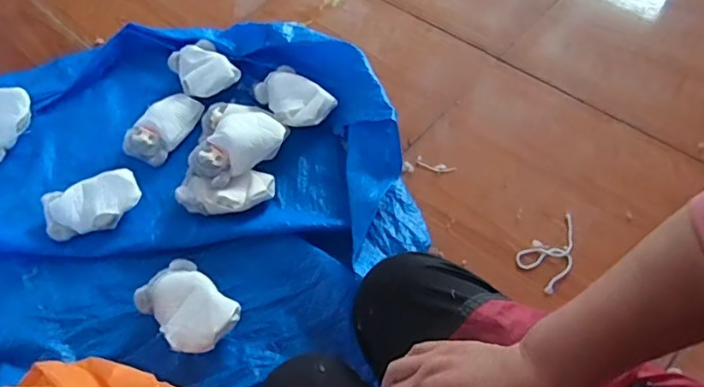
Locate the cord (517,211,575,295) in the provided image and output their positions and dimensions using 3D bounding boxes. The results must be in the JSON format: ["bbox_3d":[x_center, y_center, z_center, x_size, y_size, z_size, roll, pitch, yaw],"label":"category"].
[{"bbox_3d":[0.377,0.108,0.958,0.143,0.008,0.088,-35,65,-15],"label":"cord"}]

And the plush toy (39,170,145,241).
[{"bbox_3d":[-0.515,0.023,1.048,0.183,0.055,0.112,-23,60,-9],"label":"plush toy"}]

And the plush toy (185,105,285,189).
[{"bbox_3d":[-0.251,-0.107,1.091,0.160,0.077,0.206,36,68,25],"label":"plush toy"}]

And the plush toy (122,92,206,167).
[{"bbox_3d":[-0.411,-0.146,1.154,0.098,0.043,0.186,31,66,21],"label":"plush toy"}]

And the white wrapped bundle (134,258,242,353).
[{"bbox_3d":[-0.287,0.200,0.920,0.183,0.063,0.121,35,67,22],"label":"white wrapped bundle"}]

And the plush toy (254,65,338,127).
[{"bbox_3d":[-0.128,-0.205,1.158,0.114,0.049,0.177,-41,63,-19],"label":"plush toy"}]

